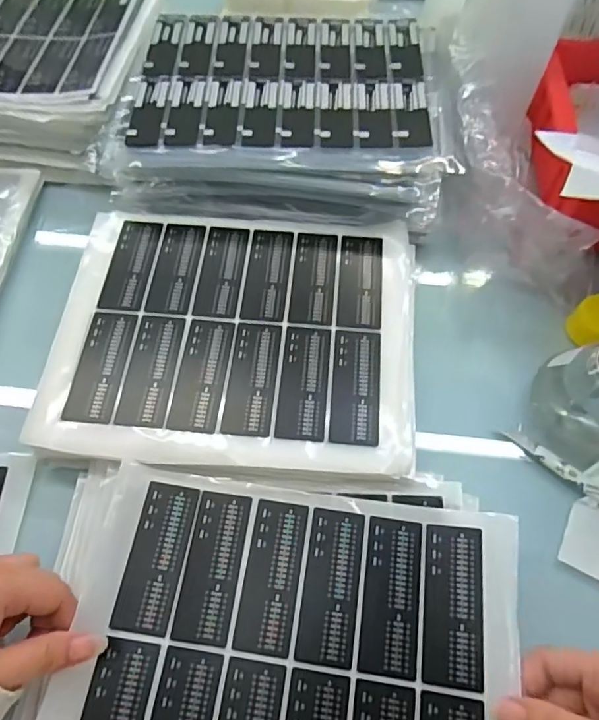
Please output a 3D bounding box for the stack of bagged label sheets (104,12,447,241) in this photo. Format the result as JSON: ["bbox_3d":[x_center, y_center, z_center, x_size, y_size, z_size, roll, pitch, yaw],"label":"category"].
[{"bbox_3d":[-0.012,-0.231,0.495,0.278,0.054,0.221,6,64,5],"label":"stack of bagged label sheets"}]

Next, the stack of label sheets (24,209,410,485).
[{"bbox_3d":[-0.049,-0.020,0.422,0.281,0.017,0.219,3,64,3],"label":"stack of label sheets"}]

